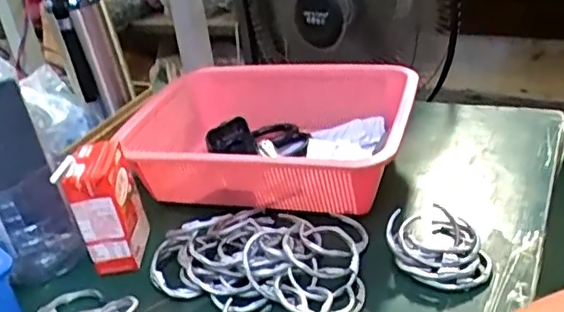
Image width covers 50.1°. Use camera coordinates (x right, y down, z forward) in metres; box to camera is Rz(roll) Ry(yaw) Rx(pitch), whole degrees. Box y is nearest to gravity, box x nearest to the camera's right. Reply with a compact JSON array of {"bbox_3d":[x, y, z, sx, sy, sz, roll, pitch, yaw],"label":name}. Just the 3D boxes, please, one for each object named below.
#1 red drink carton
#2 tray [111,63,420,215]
[{"bbox_3d":[-0.163,0.044,0.566,0.045,0.101,0.069,-5,30,5],"label":"red drink carton"},{"bbox_3d":[-0.010,-0.025,0.661,0.297,0.075,0.207,3,31,19],"label":"tray"}]

